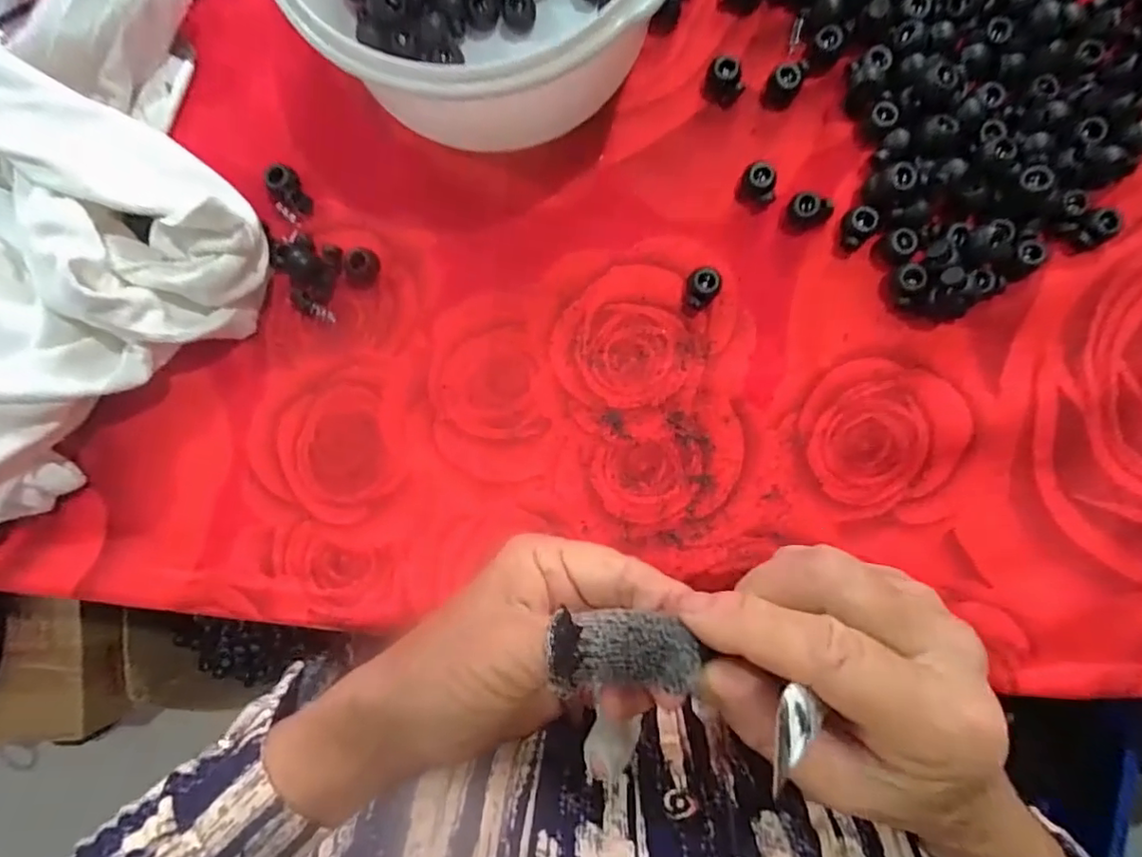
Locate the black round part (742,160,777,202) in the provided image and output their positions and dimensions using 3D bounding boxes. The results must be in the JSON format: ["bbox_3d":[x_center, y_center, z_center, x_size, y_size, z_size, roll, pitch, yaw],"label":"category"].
[{"bbox_3d":[0.087,-0.114,0.270,0.015,0.011,0.015,0,88,2],"label":"black round part"}]

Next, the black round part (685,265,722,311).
[{"bbox_3d":[0.061,-0.065,0.273,0.015,0.013,0.019,31,89,3],"label":"black round part"}]

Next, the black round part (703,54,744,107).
[{"bbox_3d":[0.072,-0.162,0.272,0.017,0.011,0.017,0,88,2],"label":"black round part"}]

